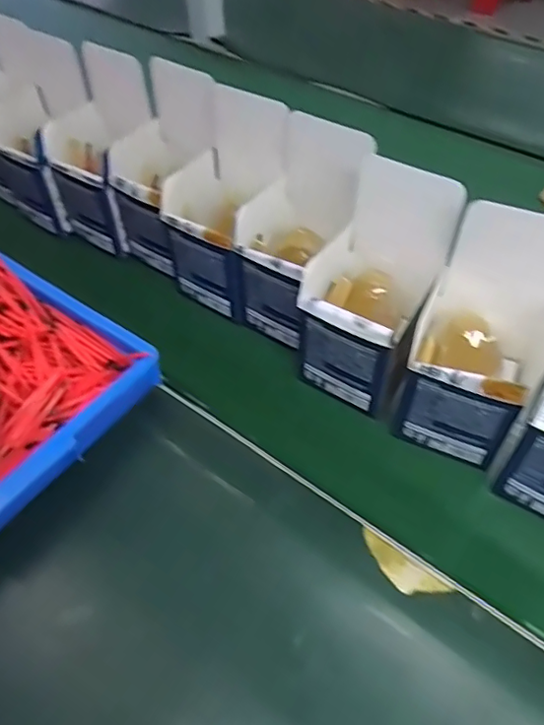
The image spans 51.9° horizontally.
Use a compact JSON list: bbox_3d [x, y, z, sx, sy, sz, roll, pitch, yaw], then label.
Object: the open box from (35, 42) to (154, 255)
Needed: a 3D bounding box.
[{"bbox_3d":[-0.184,-0.228,0.602,0.106,0.166,0.112,26,58,21],"label":"open box"}]

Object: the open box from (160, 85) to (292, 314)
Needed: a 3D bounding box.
[{"bbox_3d":[-0.045,-0.147,0.522,0.092,0.164,0.103,28,59,22],"label":"open box"}]

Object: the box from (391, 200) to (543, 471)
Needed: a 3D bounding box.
[{"bbox_3d":[0.156,-0.017,0.413,0.094,0.161,0.108,24,57,19],"label":"box"}]

